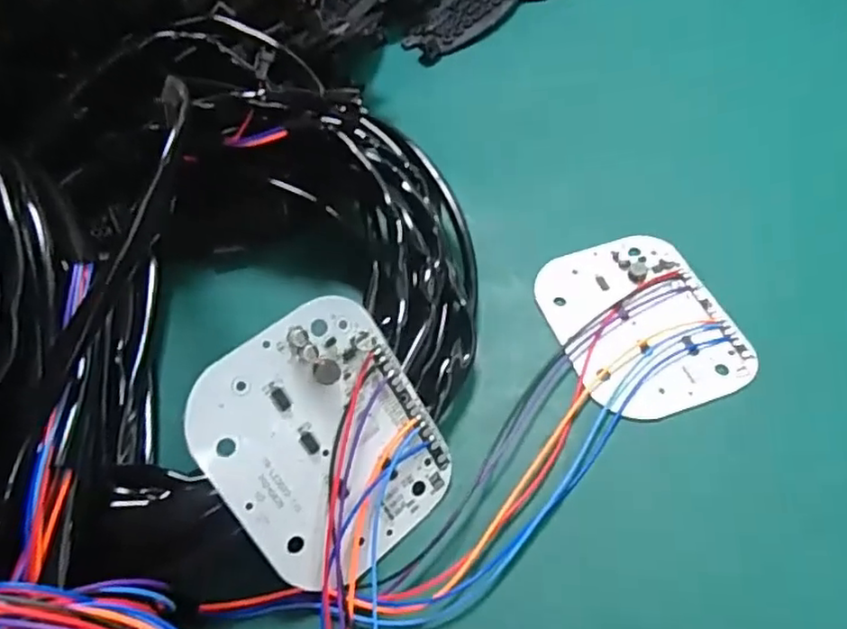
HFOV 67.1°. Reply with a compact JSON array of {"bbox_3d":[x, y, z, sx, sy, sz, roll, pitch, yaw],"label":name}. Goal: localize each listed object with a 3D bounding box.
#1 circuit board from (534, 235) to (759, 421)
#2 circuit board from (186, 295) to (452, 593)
[{"bbox_3d":[0.107,0.003,0.321,0.081,0.004,0.102,-17,55,-8],"label":"circuit board"},{"bbox_3d":[-0.035,0.050,0.248,0.083,0.101,0.007,-38,18,-23],"label":"circuit board"}]

